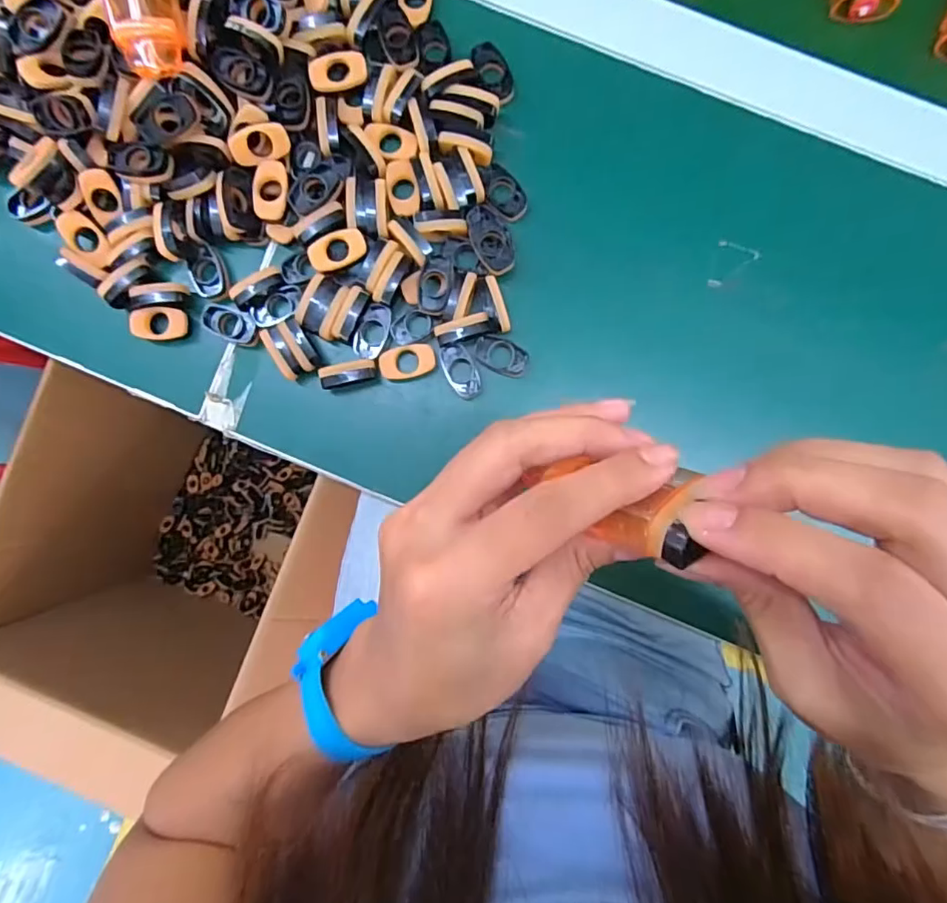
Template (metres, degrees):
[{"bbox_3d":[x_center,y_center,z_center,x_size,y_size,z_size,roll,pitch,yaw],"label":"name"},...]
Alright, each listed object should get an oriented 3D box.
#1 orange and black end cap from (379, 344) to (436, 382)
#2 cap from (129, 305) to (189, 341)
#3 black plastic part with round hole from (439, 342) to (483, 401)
[{"bbox_3d":[-0.039,-0.053,0.329,0.033,0.006,0.019,-10,89,1],"label":"orange and black end cap"},{"bbox_3d":[-0.187,-0.076,0.331,0.032,0.008,0.020,5,89,2],"label":"cap"},{"bbox_3d":[-0.007,-0.047,0.330,0.018,0.004,0.035,-25,107,5],"label":"black plastic part with round hole"}]

